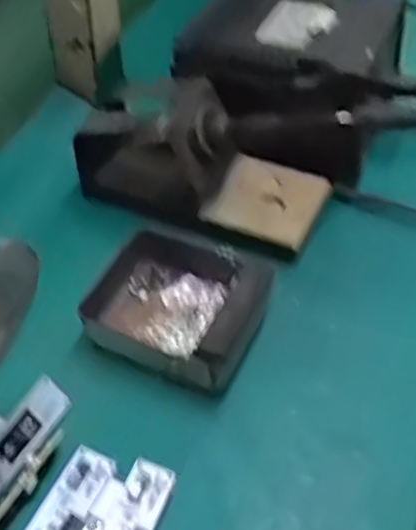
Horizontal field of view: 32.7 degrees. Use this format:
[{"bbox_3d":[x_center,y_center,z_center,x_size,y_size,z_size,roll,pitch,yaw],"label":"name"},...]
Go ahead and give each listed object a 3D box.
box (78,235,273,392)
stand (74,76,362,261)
[{"bbox_3d":[-0.017,0.020,0.412,0.095,0.030,0.093,14,49,11],"label":"box"},{"bbox_3d":[0.001,-0.073,0.473,0.165,0.066,0.075,19,50,16],"label":"stand"}]

